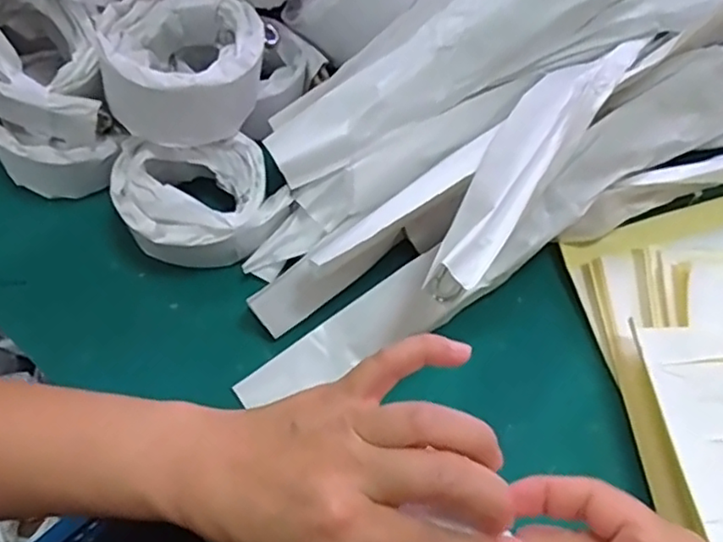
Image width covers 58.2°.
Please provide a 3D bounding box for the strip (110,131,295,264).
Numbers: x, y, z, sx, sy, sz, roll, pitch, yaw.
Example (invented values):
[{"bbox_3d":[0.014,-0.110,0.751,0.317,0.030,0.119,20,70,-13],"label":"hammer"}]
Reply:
[{"bbox_3d":[-0.105,-0.047,0.422,0.093,0.051,0.085,-30,68,-15],"label":"strip"}]

